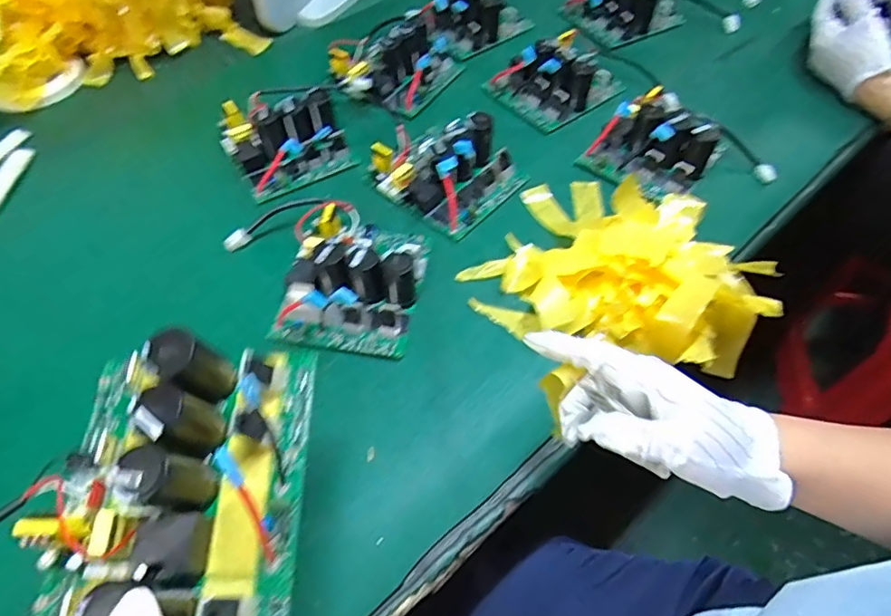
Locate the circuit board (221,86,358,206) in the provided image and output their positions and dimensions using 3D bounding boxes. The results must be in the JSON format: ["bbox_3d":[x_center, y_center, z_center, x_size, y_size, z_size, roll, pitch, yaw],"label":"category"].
[{"bbox_3d":[-0.181,-0.198,0.604,0.118,0.054,0.137,-29,61,-19],"label":"circuit board"}]

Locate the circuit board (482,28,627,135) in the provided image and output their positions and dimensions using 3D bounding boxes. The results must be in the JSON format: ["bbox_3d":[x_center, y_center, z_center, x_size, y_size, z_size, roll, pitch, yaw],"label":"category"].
[{"bbox_3d":[0.138,-0.295,0.674,0.139,0.058,0.120,-36,63,-22],"label":"circuit board"}]

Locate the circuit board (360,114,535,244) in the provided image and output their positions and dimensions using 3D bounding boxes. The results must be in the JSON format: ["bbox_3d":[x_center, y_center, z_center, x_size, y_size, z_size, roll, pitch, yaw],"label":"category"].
[{"bbox_3d":[0.000,-0.156,0.576,0.138,0.056,0.120,38,63,22],"label":"circuit board"}]

